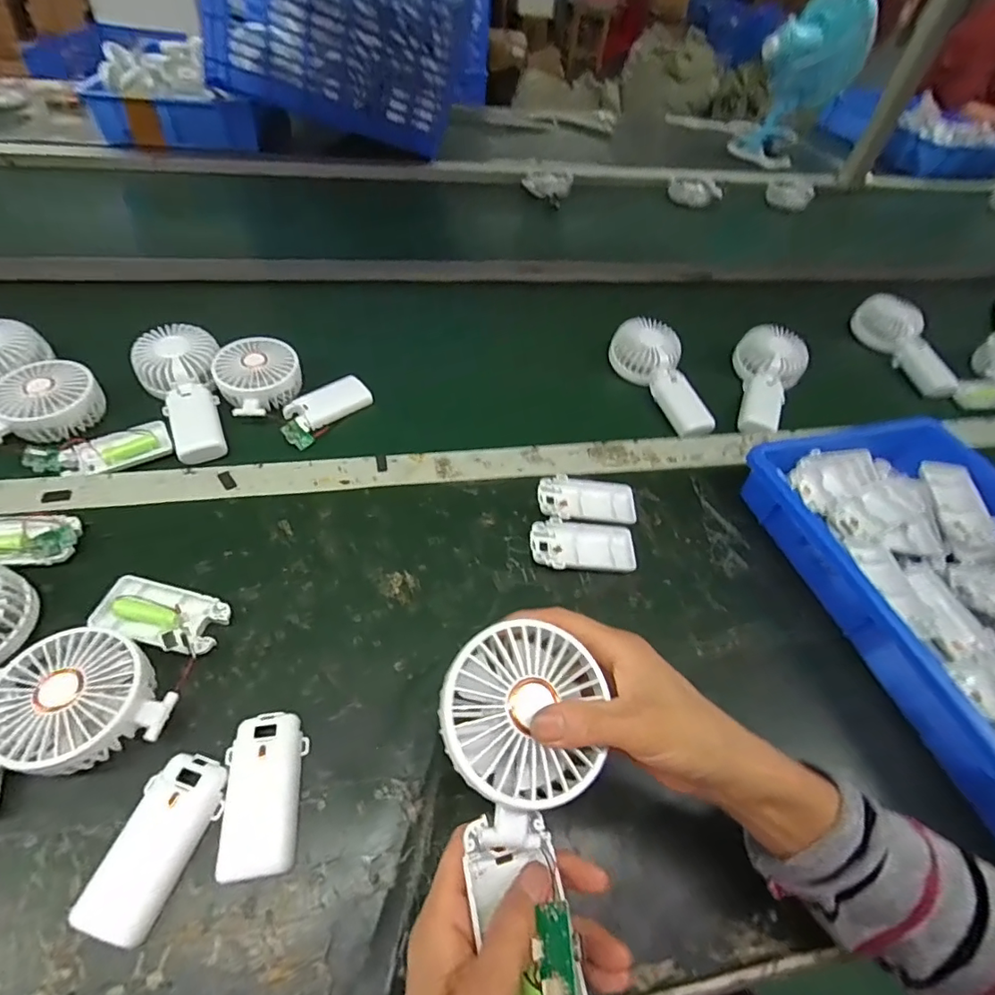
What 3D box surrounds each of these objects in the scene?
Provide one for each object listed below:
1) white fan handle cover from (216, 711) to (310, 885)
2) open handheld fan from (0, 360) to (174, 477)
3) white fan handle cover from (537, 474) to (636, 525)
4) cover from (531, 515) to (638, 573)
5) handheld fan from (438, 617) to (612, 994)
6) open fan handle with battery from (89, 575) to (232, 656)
[{"bbox_3d":[-0.151,0.187,0.331,0.046,0.014,0.091,-5,52,-10],"label":"white fan handle cover"},{"bbox_3d":[-0.425,-0.076,0.509,0.172,0.045,0.099,25,53,13],"label":"open handheld fan"},{"bbox_3d":[0.088,0.004,0.508,0.095,0.015,0.055,1,51,-6],"label":"white fan handle cover"},{"bbox_3d":[0.077,0.047,0.473,0.094,0.016,0.053,7,51,-1],"label":"cover"},{"bbox_3d":[0.020,0.151,0.241,0.080,0.047,0.177,-4,71,-10],"label":"handheld fan"},{"bbox_3d":[-0.254,0.090,0.395,0.093,0.018,0.045,17,52,7],"label":"open fan handle with battery"}]

